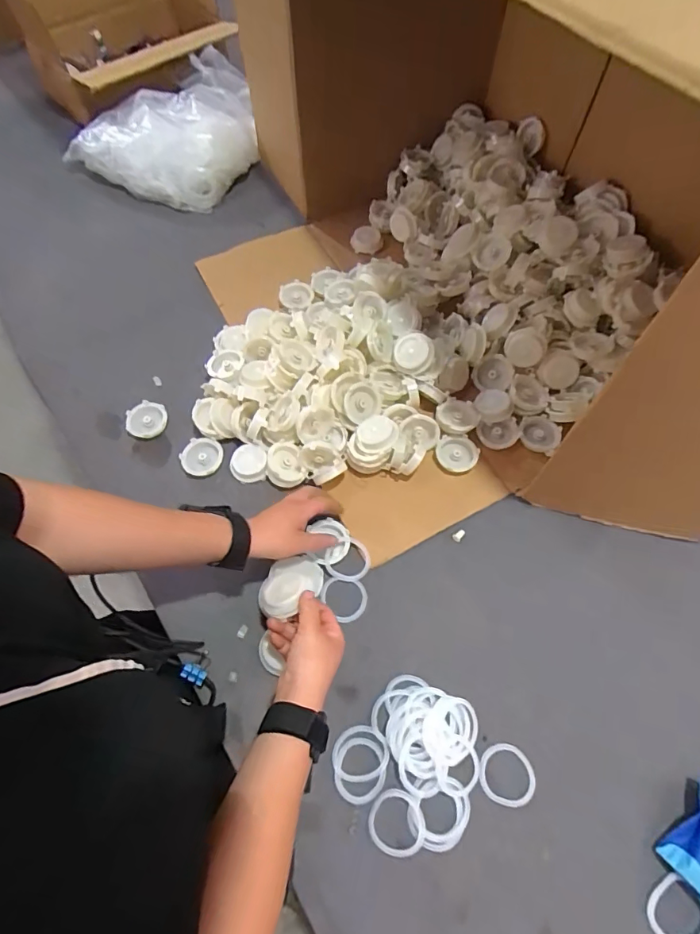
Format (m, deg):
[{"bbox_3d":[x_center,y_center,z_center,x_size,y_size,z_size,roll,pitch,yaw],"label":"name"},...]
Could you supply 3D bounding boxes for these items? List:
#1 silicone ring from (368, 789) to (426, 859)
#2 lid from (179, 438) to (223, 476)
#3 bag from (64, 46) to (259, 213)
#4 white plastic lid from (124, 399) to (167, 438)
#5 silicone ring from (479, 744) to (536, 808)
[{"bbox_3d":[0.048,0.362,0.483,0.056,0.013,0.056,-1,63,1],"label":"silicone ring"},{"bbox_3d":[-0.209,-0.015,0.672,0.054,0.009,0.056,6,69,-16],"label":"lid"},{"bbox_3d":[-0.333,-0.667,0.949,0.281,0.101,0.340,39,70,19],"label":"bag"},{"bbox_3d":[-0.301,-0.069,0.702,0.054,0.008,0.054,5,76,-18],"label":"white plastic lid"},{"bbox_3d":[0.167,0.328,0.506,0.059,0.006,0.055,-1,63,1],"label":"silicone ring"}]

